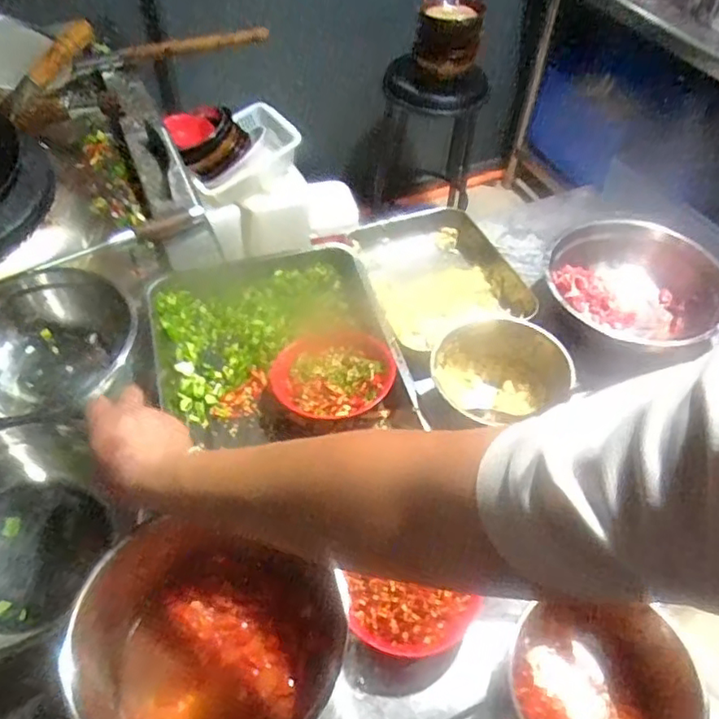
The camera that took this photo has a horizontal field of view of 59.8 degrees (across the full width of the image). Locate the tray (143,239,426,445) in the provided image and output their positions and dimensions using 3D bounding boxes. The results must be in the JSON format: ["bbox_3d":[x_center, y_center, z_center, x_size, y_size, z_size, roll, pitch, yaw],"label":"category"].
[{"bbox_3d":[-0.110,-0.017,0.778,0.282,0.053,0.296,-8,48,-10],"label":"tray"}]

